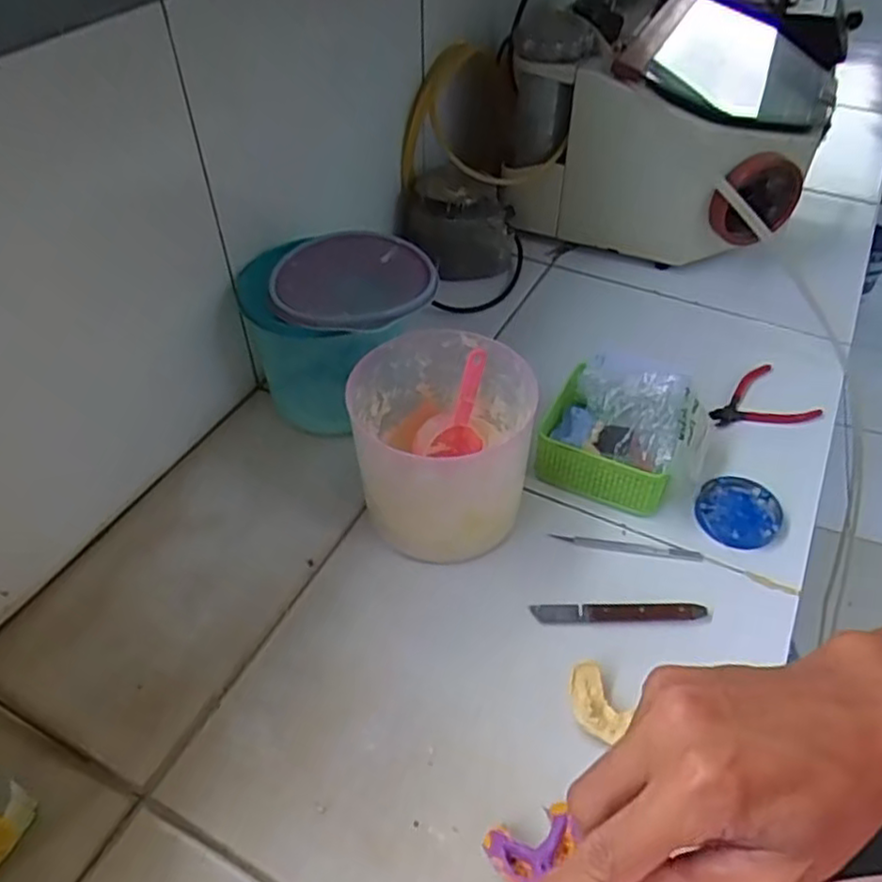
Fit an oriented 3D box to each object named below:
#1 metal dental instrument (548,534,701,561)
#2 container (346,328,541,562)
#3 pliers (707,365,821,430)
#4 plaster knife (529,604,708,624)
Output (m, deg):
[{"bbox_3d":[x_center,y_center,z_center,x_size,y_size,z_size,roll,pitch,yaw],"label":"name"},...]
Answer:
[{"bbox_3d":[0.175,0.100,0.659,0.138,0.004,0.013,7,46,8],"label":"metal dental instrument"},{"bbox_3d":[0.001,0.008,0.649,0.158,0.152,0.163,10,47,11],"label":"container"},{"bbox_3d":[0.353,-0.040,0.787,0.115,0.015,0.092,-19,48,-17],"label":"pliers"},{"bbox_3d":[0.155,0.149,0.605,0.146,0.009,0.015,0,46,1],"label":"plaster knife"}]

